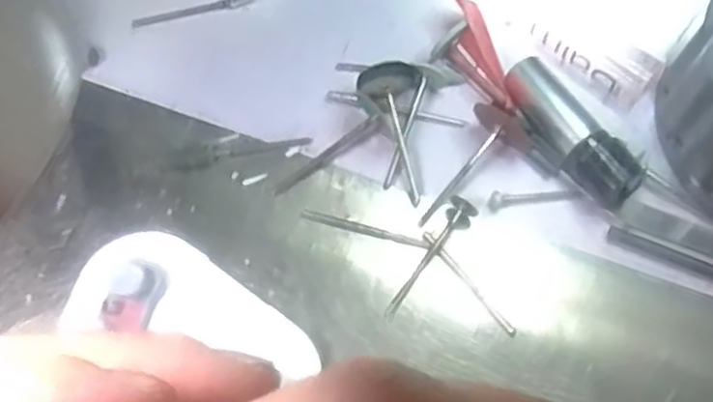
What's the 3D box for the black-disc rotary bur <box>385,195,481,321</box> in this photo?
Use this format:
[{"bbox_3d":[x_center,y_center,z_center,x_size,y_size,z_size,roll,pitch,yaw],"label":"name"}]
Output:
[{"bbox_3d":[0.026,0.018,0.250,0.009,0.007,0.050,30,68,10],"label":"black-disc rotary bur"}]

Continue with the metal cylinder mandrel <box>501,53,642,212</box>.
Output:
[{"bbox_3d":[0.074,-0.023,0.268,0.020,0.015,0.060,-34,72,-17],"label":"metal cylinder mandrel"}]

